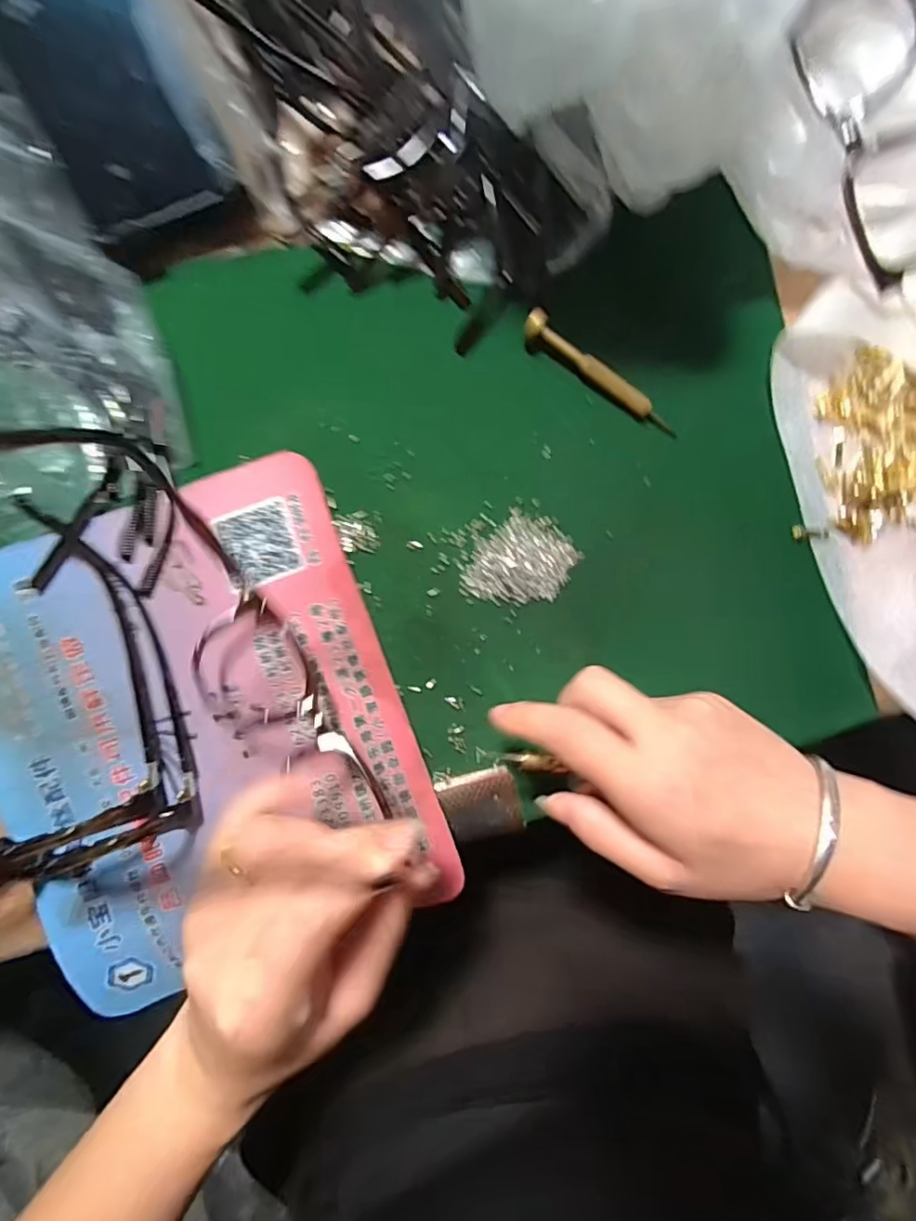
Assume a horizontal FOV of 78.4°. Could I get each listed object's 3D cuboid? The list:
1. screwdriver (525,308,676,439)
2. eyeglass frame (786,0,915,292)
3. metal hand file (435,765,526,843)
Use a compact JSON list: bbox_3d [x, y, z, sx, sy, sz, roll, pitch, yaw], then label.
[{"bbox_3d":[0.073,-0.119,0.285,0.092,0.013,0.011,35,88,-2],"label":"screwdriver"},{"bbox_3d":[0.191,-0.227,0.258,0.051,0.028,0.146,-19,90,-3],"label":"eyeglass frame"},{"bbox_3d":[0.012,0.099,0.285,0.039,0.006,0.033,-14,90,-3],"label":"metal hand file"}]

